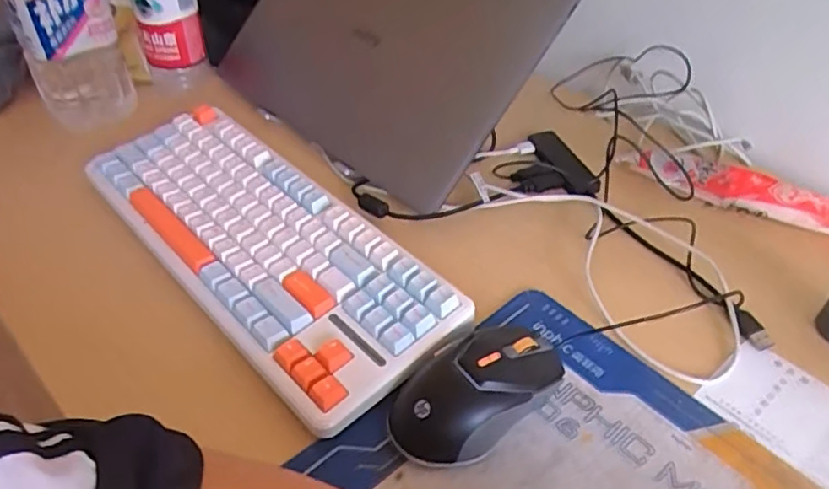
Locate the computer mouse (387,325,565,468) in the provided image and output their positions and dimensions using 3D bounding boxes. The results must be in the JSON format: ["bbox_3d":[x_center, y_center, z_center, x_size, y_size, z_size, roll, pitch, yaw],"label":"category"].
[{"bbox_3d":[0.038,0.088,0.385,0.115,0.037,0.064,-29,51,-31],"label":"computer mouse"}]

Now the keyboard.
[{"bbox_3d":[-0.127,-0.010,0.480,0.123,0.031,0.357,-31,52,-32],"label":"keyboard"}]

